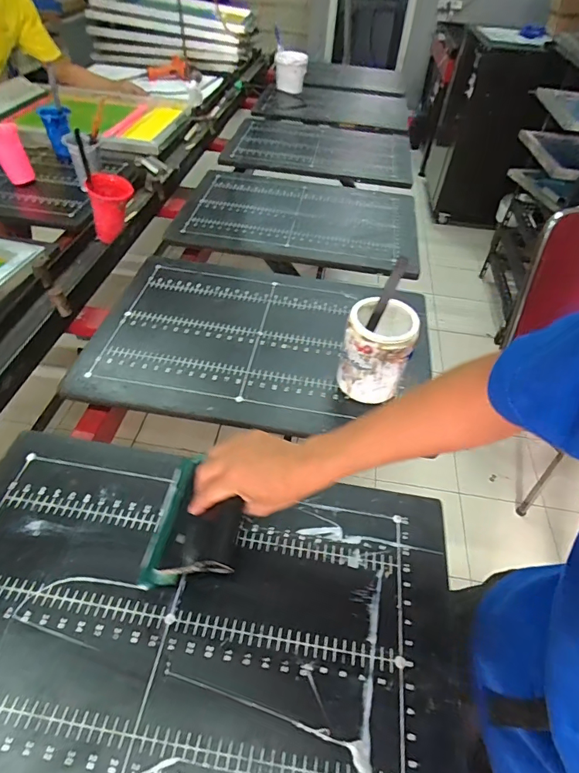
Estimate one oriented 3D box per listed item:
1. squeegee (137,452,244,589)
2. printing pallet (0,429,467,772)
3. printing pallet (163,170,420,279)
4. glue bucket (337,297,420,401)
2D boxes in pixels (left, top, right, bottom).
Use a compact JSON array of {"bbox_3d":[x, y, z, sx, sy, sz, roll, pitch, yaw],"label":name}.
[{"bbox_3d":[-0.111,0.153,0.511,0.105,0.055,0.160,7,47,2],"label":"squeegee"},{"bbox_3d":[-0.117,0.255,0.457,0.583,0.015,0.386,9,47,4],"label":"printing pallet"},{"bbox_3d":[0.033,-0.445,1.090,0.567,0.023,0.412,9,47,4],"label":"printing pallet"},{"bbox_3d":[0.132,-0.048,0.654,0.094,0.143,0.094,2,47,-2],"label":"glue bucket"}]

